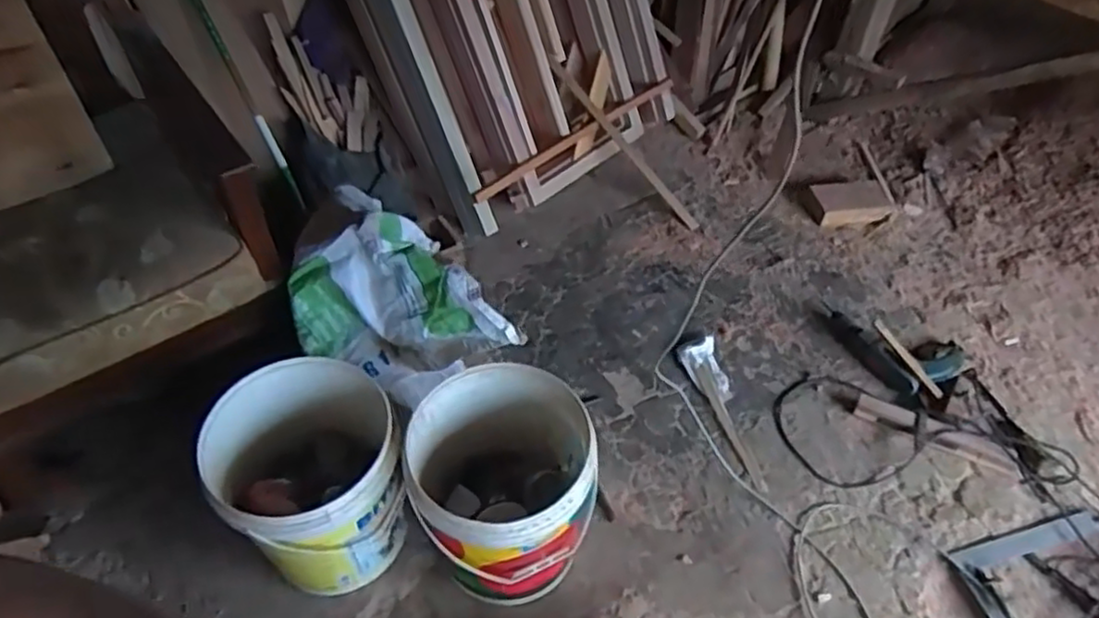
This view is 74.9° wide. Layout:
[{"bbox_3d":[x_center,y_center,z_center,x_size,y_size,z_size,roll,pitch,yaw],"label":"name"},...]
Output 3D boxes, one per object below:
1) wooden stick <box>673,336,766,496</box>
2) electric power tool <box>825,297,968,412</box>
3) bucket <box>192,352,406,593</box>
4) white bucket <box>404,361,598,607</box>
[{"bbox_3d":[0.381,0.228,1.619,0.095,0.024,0.390,-7,50,-6],"label":"wooden stick"},{"bbox_3d":[0.822,0.073,1.733,0.250,0.058,0.332,-24,54,-19],"label":"electric power tool"},{"bbox_3d":[-0.404,0.315,1.301,0.282,0.360,0.304,0,50,0],"label":"bucket"},{"bbox_3d":[-0.081,0.327,1.299,0.297,0.372,0.306,0,50,0],"label":"white bucket"}]

